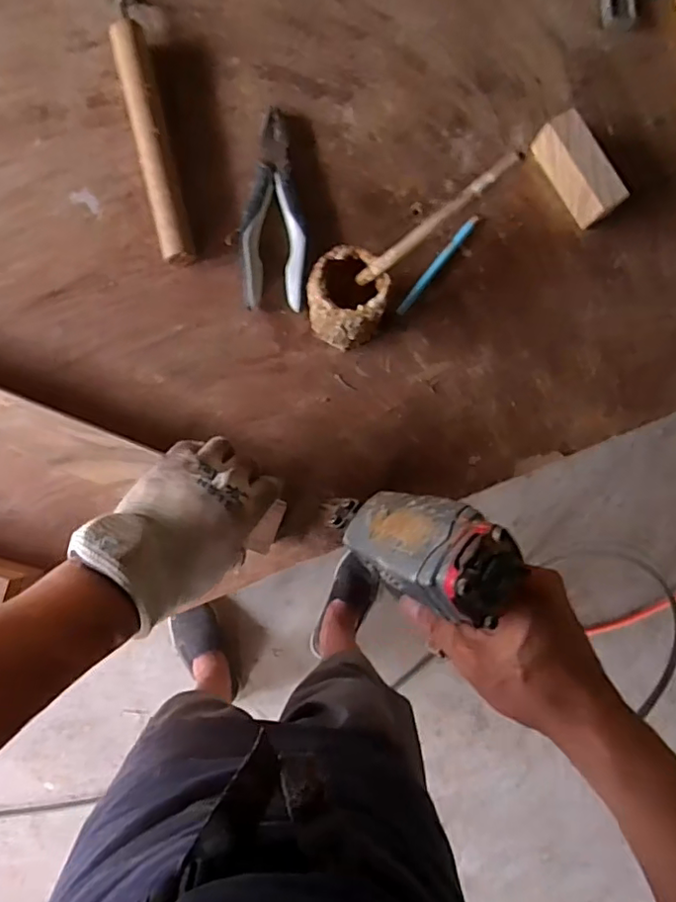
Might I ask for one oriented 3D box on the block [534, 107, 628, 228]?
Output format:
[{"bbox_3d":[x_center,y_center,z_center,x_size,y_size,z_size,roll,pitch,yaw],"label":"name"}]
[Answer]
[{"bbox_3d":[0.239,-0.279,0.569,0.035,0.050,0.103,-29,89,-5],"label":"block"}]

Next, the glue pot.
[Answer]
[{"bbox_3d":[0.008,-0.135,0.520,0.068,0.096,0.065,0,87,-4],"label":"glue pot"}]

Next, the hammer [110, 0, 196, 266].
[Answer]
[{"bbox_3d":[-0.178,-0.317,0.549,0.046,0.036,0.281,-11,87,-5],"label":"hammer"}]

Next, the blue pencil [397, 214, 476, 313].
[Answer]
[{"bbox_3d":[0.102,-0.188,0.577,0.012,0.004,0.127,38,85,-1],"label":"blue pencil"}]

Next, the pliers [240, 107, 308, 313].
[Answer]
[{"bbox_3d":[-0.059,-0.237,0.561,0.063,0.022,0.198,4,86,-4],"label":"pliers"}]

